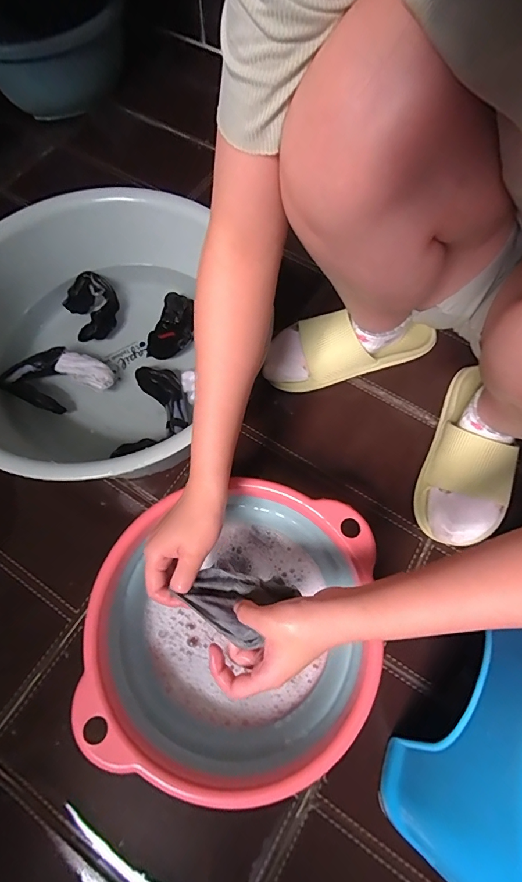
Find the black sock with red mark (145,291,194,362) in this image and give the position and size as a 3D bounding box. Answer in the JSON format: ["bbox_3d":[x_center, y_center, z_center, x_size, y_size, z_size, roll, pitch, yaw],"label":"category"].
[{"bbox_3d":[-0.122,-0.157,0.572,0.060,0.032,0.097,19,69,7],"label":"black sock with red mark"}]

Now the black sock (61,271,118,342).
[{"bbox_3d":[-0.242,-0.192,0.587,0.069,0.030,0.102,-28,71,-12],"label":"black sock"}]

